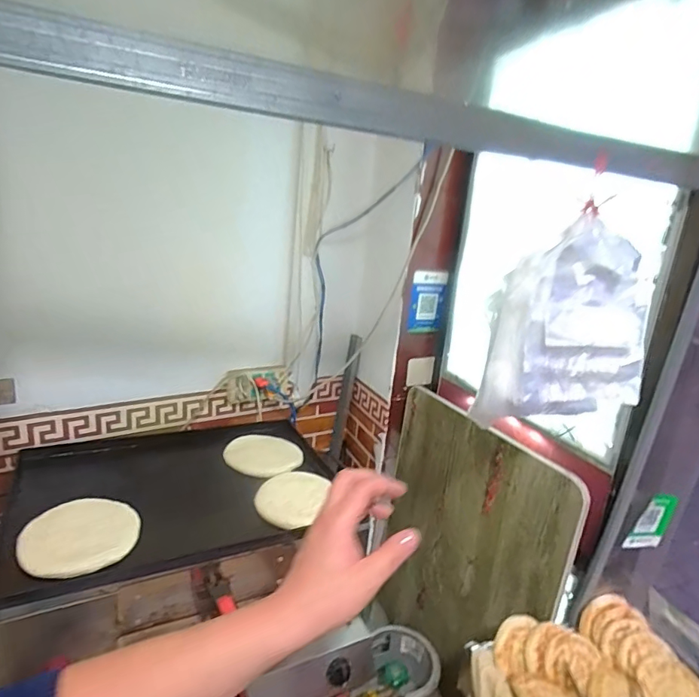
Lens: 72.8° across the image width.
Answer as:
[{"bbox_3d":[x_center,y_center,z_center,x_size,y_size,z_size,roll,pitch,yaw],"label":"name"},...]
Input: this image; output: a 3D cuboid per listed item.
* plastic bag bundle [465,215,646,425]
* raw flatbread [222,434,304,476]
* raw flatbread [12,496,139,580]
[{"bbox_3d":[0.323,-0.024,0.700,0.237,0.281,0.081,1,16,-17],"label":"plastic bag bundle"},{"bbox_3d":[-0.223,0.274,1.230,0.210,0.016,0.167,12,22,32],"label":"raw flatbread"},{"bbox_3d":[-0.491,0.340,0.872,0.184,0.018,0.196,6,15,-2],"label":"raw flatbread"}]

